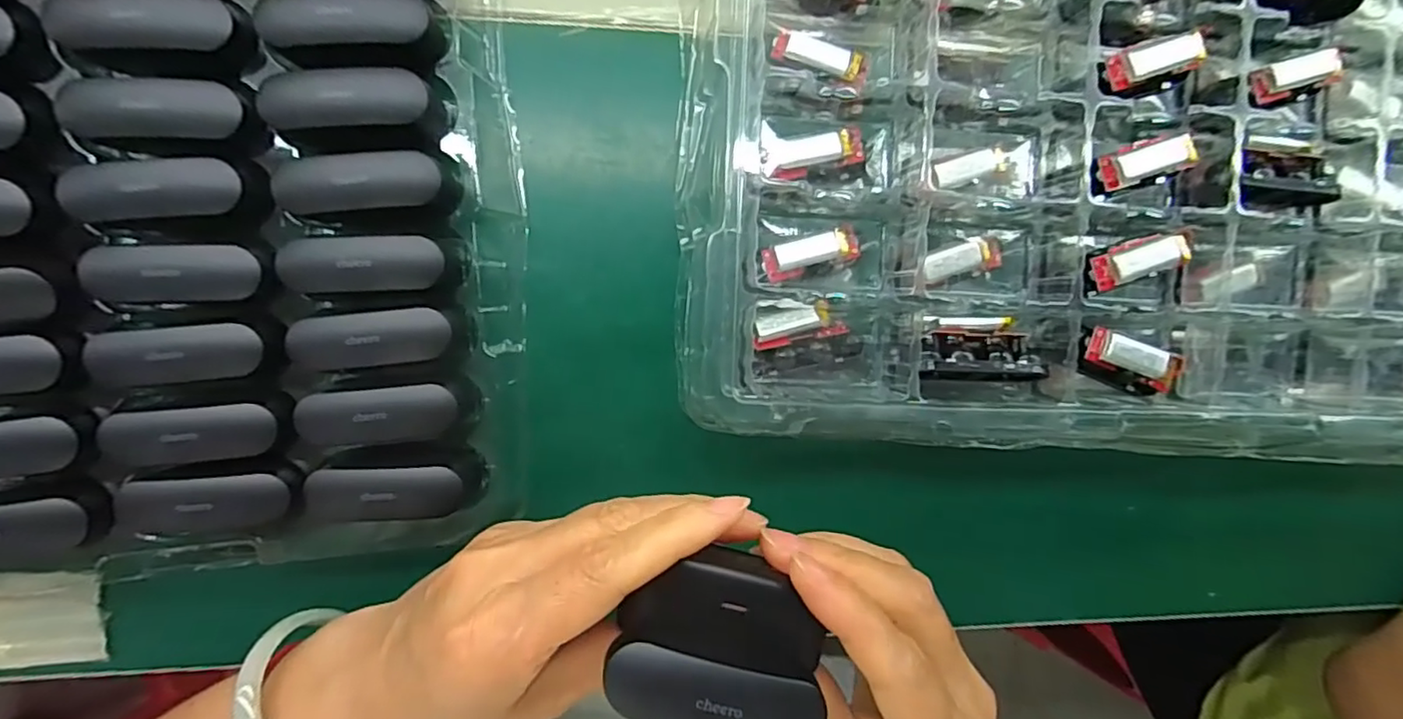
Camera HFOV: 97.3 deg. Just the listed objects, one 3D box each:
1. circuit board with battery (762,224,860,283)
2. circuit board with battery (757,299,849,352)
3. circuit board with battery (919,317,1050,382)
[{"bbox_3d":[0.050,-0.047,0.278,0.043,0.006,0.016,-18,95,-6],"label":"circuit board with battery"},{"bbox_3d":[0.045,-0.016,0.284,0.043,0.004,0.016,-12,94,-6],"label":"circuit board with battery"},{"bbox_3d":[0.122,-0.004,0.275,0.054,0.021,0.028,2,94,-7],"label":"circuit board with battery"}]

